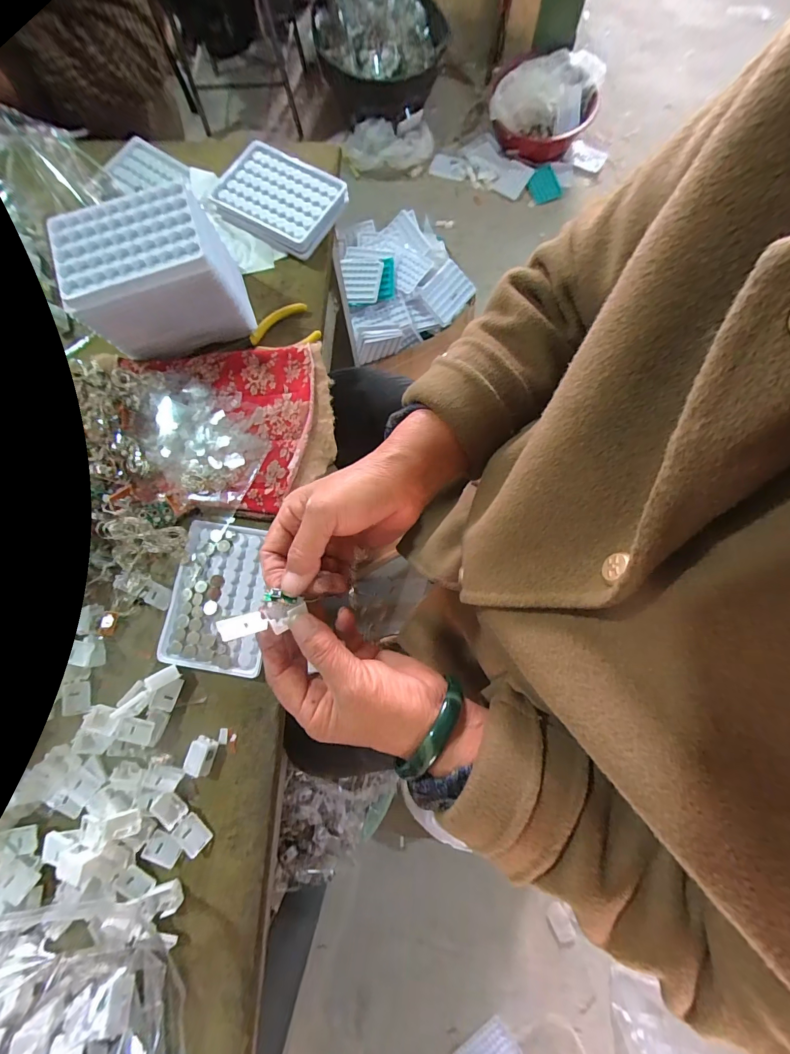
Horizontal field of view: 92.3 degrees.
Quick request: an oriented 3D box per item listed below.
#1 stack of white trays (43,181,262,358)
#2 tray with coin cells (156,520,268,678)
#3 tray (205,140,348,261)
[{"bbox_3d":[-0.220,-0.232,0.361,0.132,0.096,0.088,-20,79,-3],"label":"stack of white trays"},{"bbox_3d":[-0.160,0.061,0.346,0.089,0.010,0.129,6,79,2],"label":"tray with coin cells"},{"bbox_3d":[-0.131,-0.365,0.423,0.135,0.021,0.090,30,80,6],"label":"tray"}]

